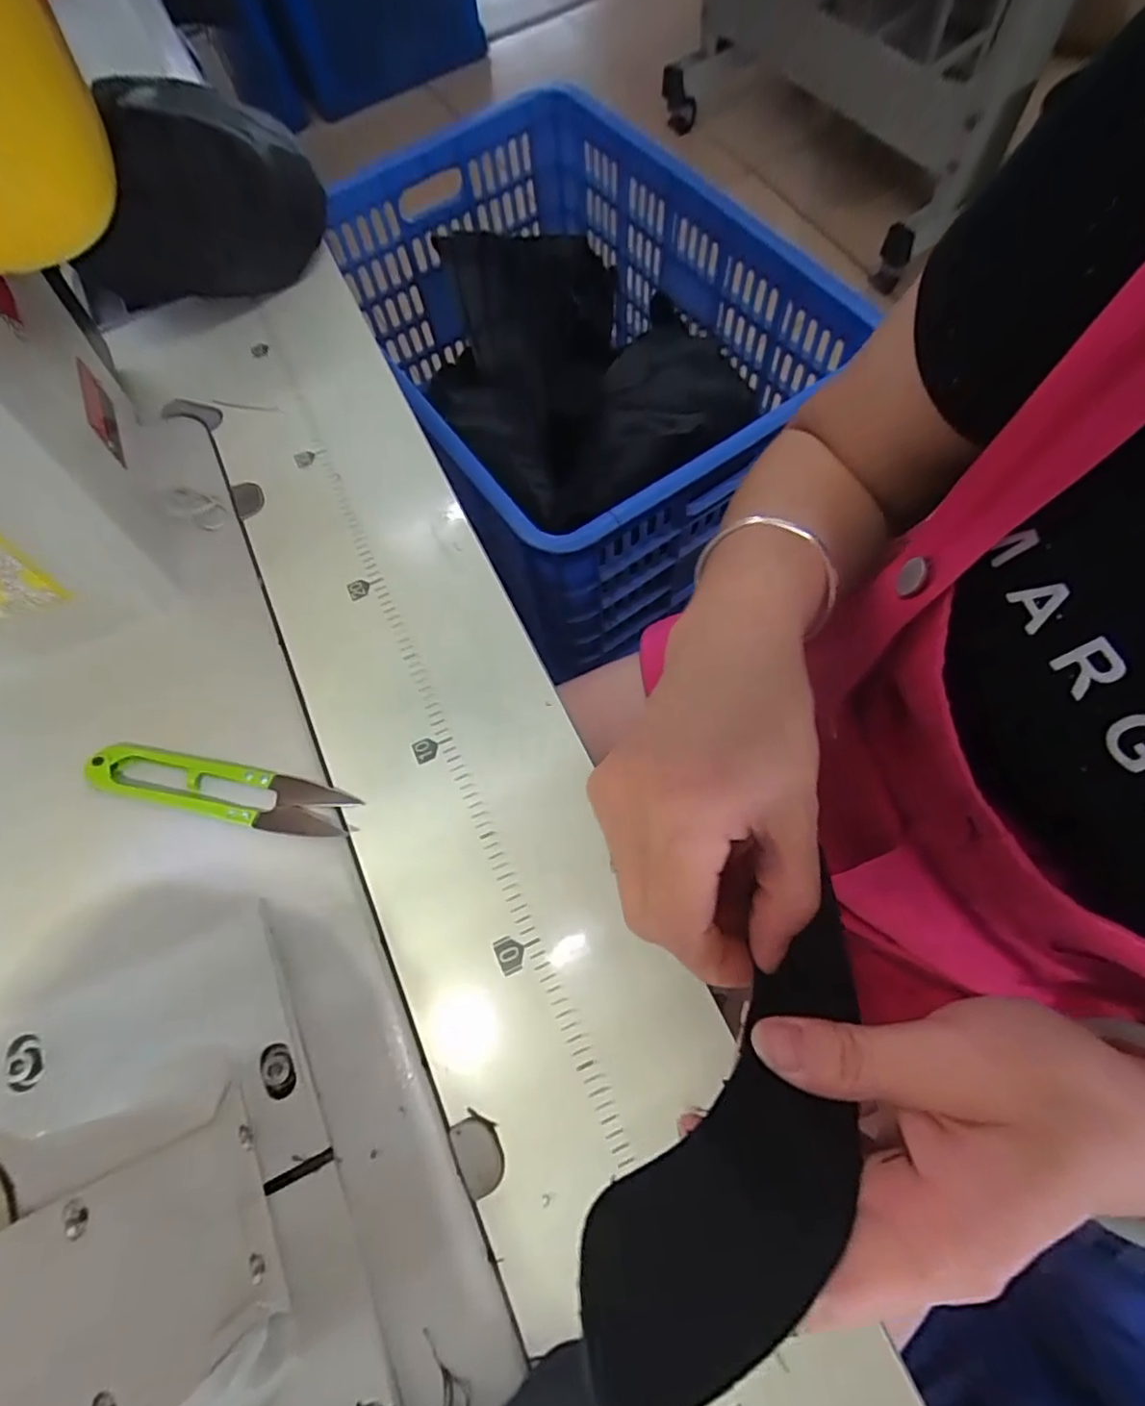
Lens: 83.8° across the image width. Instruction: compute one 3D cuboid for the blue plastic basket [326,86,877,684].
[{"bbox_3d":[0.014,-0.410,0.768,0.389,0.253,0.589,-28,69,-6],"label":"blue plastic basket"}]

